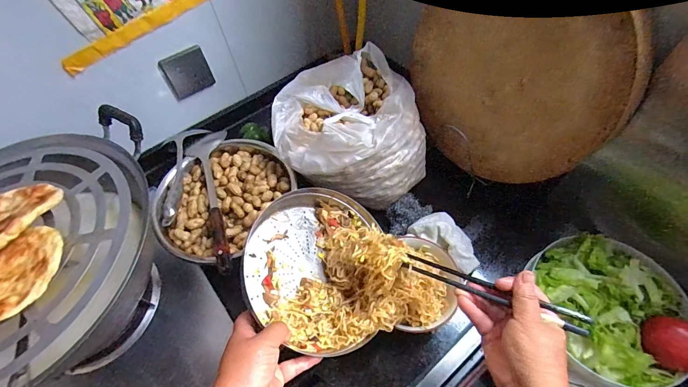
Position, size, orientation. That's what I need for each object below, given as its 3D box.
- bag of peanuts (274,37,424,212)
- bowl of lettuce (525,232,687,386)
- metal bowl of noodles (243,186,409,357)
[{"bbox_3d":[0.009,-0.118,0.623,0.257,0.159,0.237,-10,56,-3],"label":"bag of peanuts"},{"bbox_3d":[0.412,0.167,0.508,0.196,0.092,0.219,-15,57,-7],"label":"bowl of lettuce"},{"bbox_3d":[-0.029,0.097,0.447,0.186,0.090,0.200,-2,56,2],"label":"metal bowl of noodles"}]

